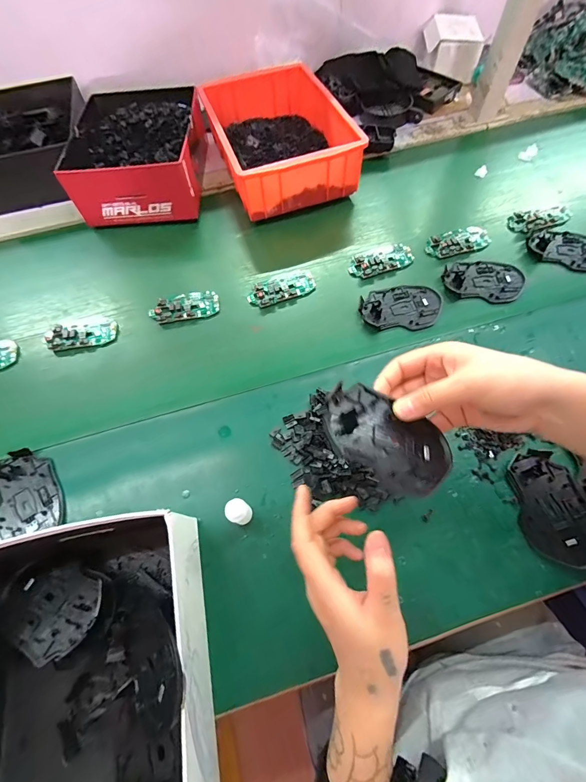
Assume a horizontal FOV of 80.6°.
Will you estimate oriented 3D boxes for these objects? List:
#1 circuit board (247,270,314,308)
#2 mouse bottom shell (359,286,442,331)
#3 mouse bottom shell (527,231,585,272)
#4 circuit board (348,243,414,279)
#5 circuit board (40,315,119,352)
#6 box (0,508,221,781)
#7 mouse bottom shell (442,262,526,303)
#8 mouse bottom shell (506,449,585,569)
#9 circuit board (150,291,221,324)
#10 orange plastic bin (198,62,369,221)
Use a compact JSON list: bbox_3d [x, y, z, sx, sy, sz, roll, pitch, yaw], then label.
[{"bbox_3d":[-0.017,-0.152,0.509,0.099,0.020,0.046,-22,64,-8],"label":"circuit board"},{"bbox_3d":[0.152,-0.119,0.487,0.111,0.018,0.072,0,63,3],"label":"mouse bottom shell"},{"bbox_3d":[0.420,-0.216,0.528,0.115,0.009,0.071,19,66,12],"label":"mouse bottom shell"},{"bbox_3d":[0.133,-0.200,0.526,0.099,0.011,0.049,-21,64,-8],"label":"circuit board"},{"bbox_3d":[-0.299,-0.083,0.490,0.097,0.014,0.050,-12,63,-3],"label":"circuit board"},{"bbox_3d":[-0.174,0.241,0.280,0.196,0.091,0.257,-11,64,-3],"label":"box"},{"bbox_3d":[0.279,-0.159,0.505,0.113,0.012,0.073,-1,63,3],"label":"mouse bottom shell"},{"bbox_3d":[0.274,0.122,0.366,0.067,0.010,0.113,-4,63,1],"label":"mouse bottom shell"},{"bbox_3d":[-0.156,-0.121,0.501,0.096,0.015,0.044,-12,63,-3],"label":"circuit board"},{"bbox_3d":[-0.030,-0.436,0.595,0.200,0.085,0.282,-18,65,-7],"label":"orange plastic bin"}]

